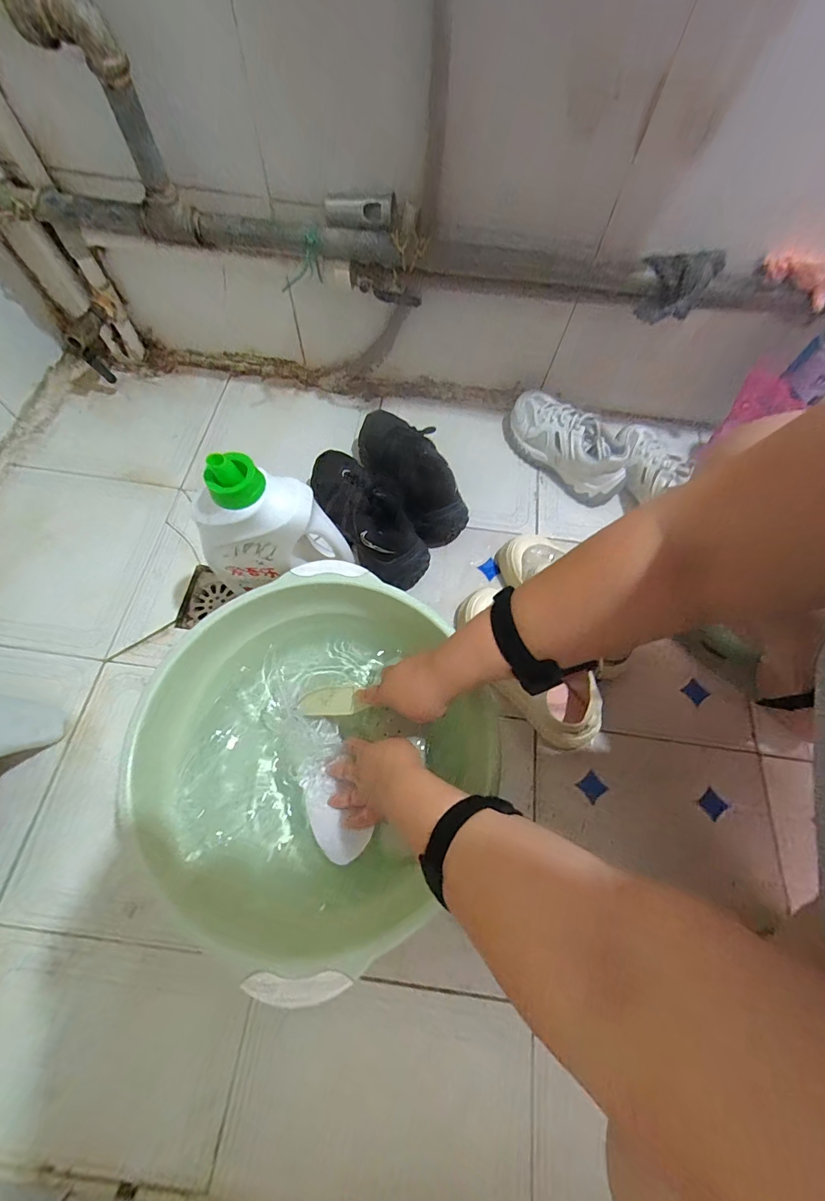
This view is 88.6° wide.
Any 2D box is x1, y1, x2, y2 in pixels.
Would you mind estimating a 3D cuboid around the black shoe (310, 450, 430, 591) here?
[{"bbox_3d":[-0.072,-0.130,0.648,0.104,0.101,0.252,-34,72,-17],"label":"black shoe"}]

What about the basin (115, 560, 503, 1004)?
[{"bbox_3d":[-0.100,0.163,0.488,0.350,0.151,0.343,1,66,-3],"label":"basin"}]

